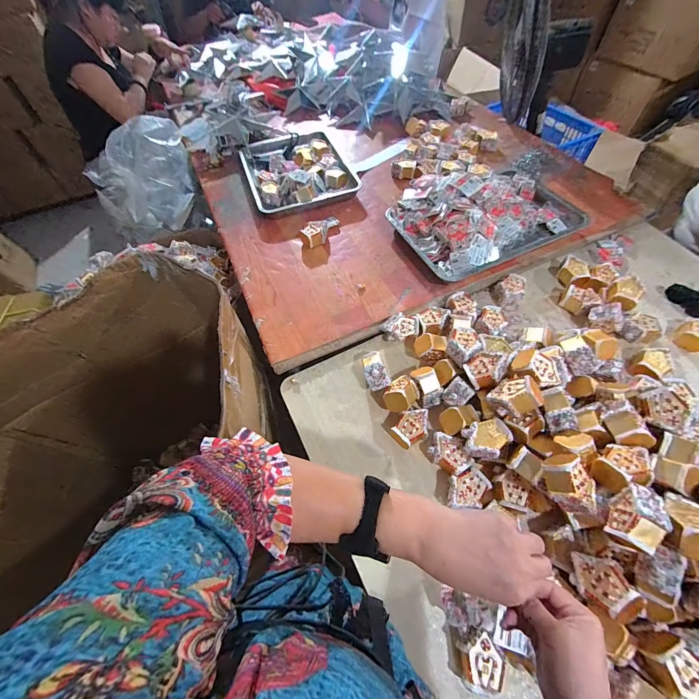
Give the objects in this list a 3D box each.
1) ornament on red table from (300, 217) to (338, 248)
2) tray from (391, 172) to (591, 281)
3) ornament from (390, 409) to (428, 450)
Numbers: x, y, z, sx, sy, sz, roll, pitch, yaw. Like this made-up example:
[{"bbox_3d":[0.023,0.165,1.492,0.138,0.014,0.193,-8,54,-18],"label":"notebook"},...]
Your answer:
[{"bbox_3d":[-0.080,-0.361,0.975,0.136,0.039,0.064,-40,65,-19],"label":"ornament on red table"},{"bbox_3d":[0.406,-0.398,0.929,0.514,0.082,0.318,-22,60,-10],"label":"tray"},{"bbox_3d":[0.128,0.161,0.671,0.085,0.049,0.059,-38,64,-19],"label":"ornament"}]

